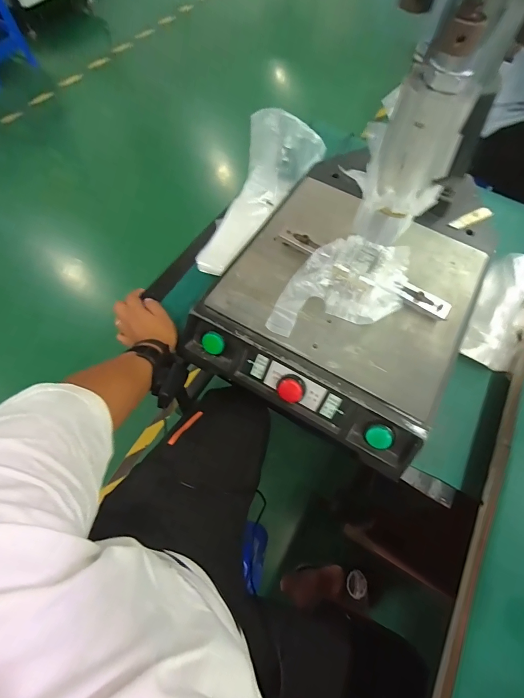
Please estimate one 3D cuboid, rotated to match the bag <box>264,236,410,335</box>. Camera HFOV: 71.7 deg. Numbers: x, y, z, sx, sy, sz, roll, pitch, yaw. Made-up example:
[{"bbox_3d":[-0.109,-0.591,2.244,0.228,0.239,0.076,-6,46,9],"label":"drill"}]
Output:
[{"bbox_3d":[0.121,-0.103,0.558,0.237,0.045,0.138,-8,64,-8],"label":"bag"}]

